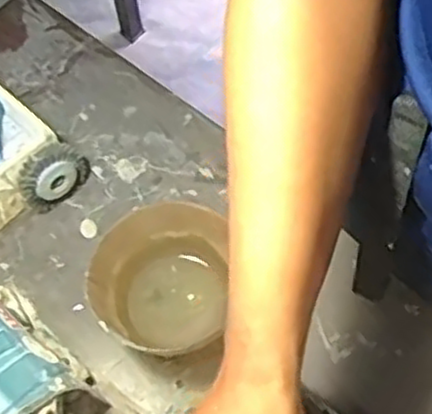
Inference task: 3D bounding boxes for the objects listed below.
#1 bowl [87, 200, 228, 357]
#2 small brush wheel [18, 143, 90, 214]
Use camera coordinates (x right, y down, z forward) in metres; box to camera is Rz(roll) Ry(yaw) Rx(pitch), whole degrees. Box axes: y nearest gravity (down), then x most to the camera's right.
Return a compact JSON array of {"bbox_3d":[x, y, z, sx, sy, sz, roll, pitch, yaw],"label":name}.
[{"bbox_3d":[-0.045,0.060,0.606,0.100,0.074,0.109,-1,63,2],"label":"bowl"},{"bbox_3d":[-0.145,-0.028,0.670,0.065,0.058,0.024,-38,68,-16],"label":"small brush wheel"}]

